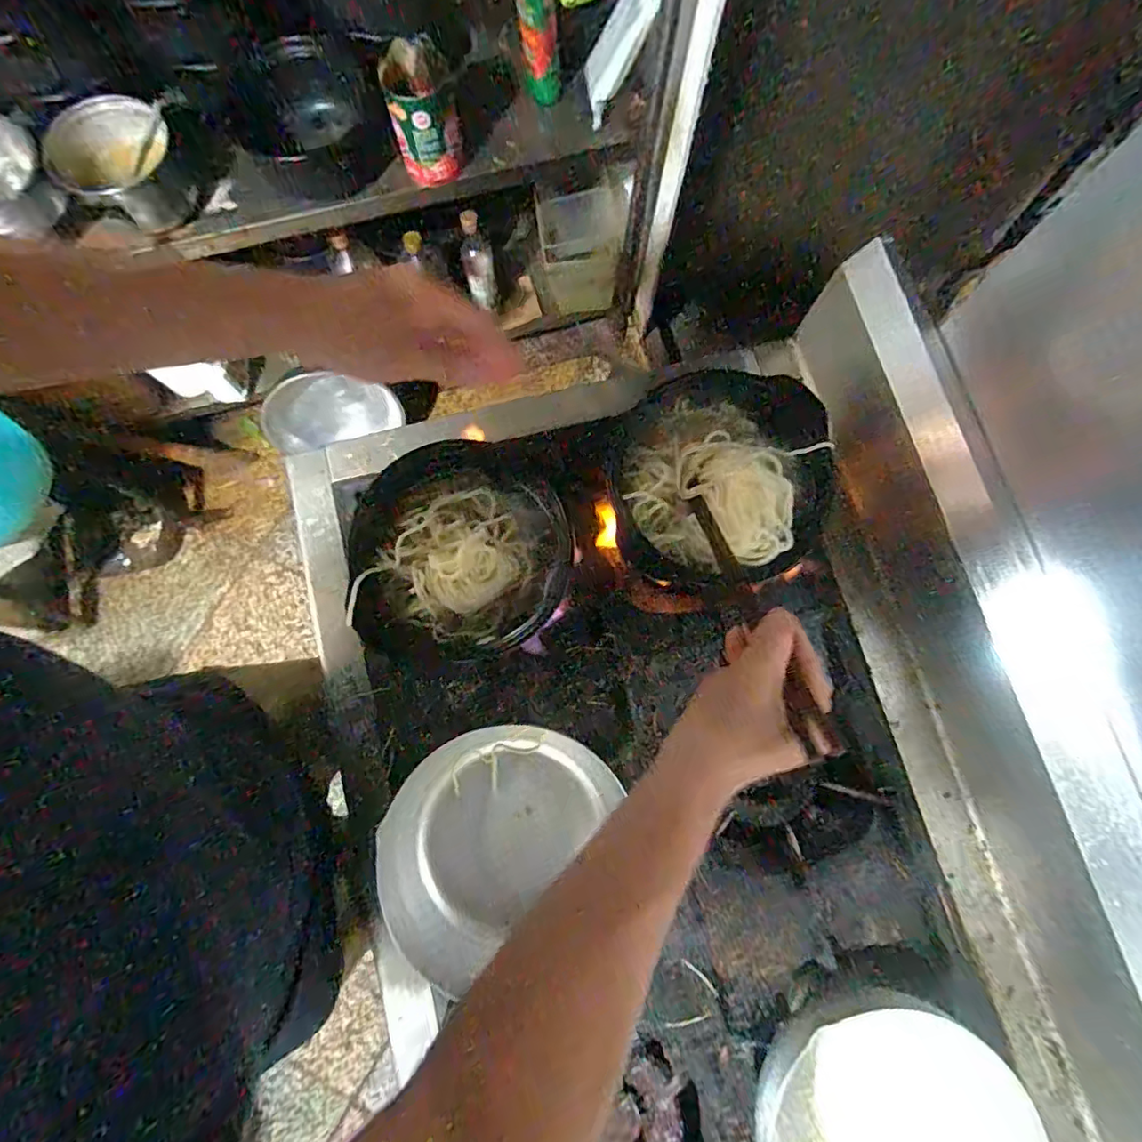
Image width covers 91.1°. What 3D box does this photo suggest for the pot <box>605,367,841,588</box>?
[{"bbox_3d":[0.149,-0.097,0.572,0.207,0.071,0.233,15,80,2],"label":"pot"}]

